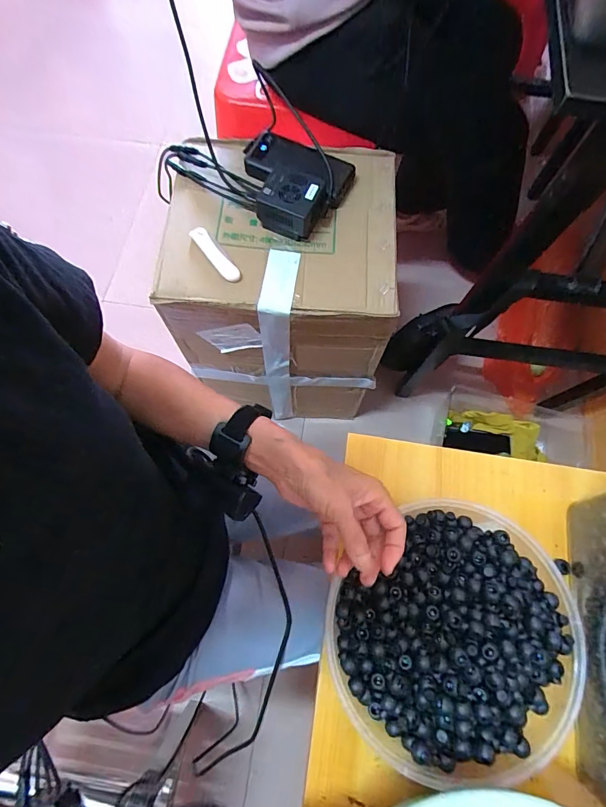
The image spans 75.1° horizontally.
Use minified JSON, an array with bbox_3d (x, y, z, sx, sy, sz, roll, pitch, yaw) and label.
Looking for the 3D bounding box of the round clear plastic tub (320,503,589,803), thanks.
[{"bbox_3d":[0.139,0.212,0.370,0.229,0.050,0.214,-41,76,-12],"label":"round clear plastic tub"}]

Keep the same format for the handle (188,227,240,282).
[{"bbox_3d":[-0.119,-0.203,0.538,0.021,0.019,0.092,-37,75,-12],"label":"handle"}]

